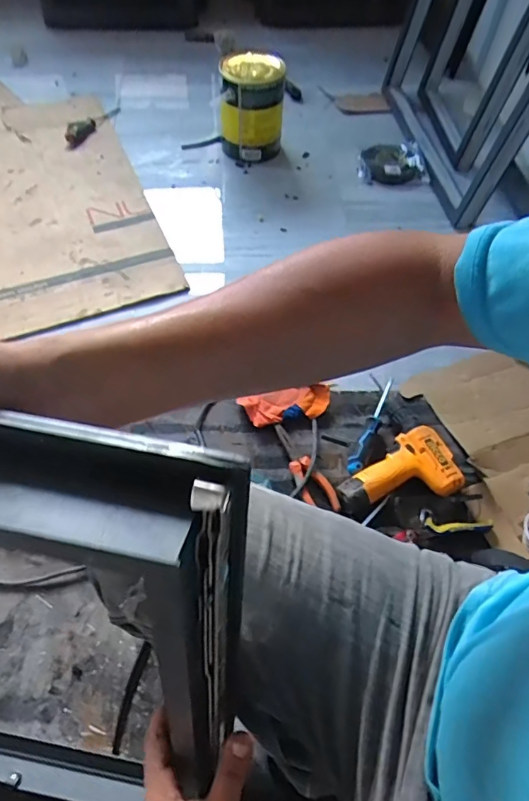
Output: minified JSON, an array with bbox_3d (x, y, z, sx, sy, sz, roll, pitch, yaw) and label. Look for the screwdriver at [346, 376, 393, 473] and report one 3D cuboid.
[{"bbox_3d":[0.189,0.041,0.869,0.024,0.024,0.201,23,60,12],"label":"screwdriver"}]

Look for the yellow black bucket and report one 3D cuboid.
[{"bbox_3d":[-0.034,-0.745,1.284,0.152,0.224,0.163,2,57,-3],"label":"yellow black bucket"}]

